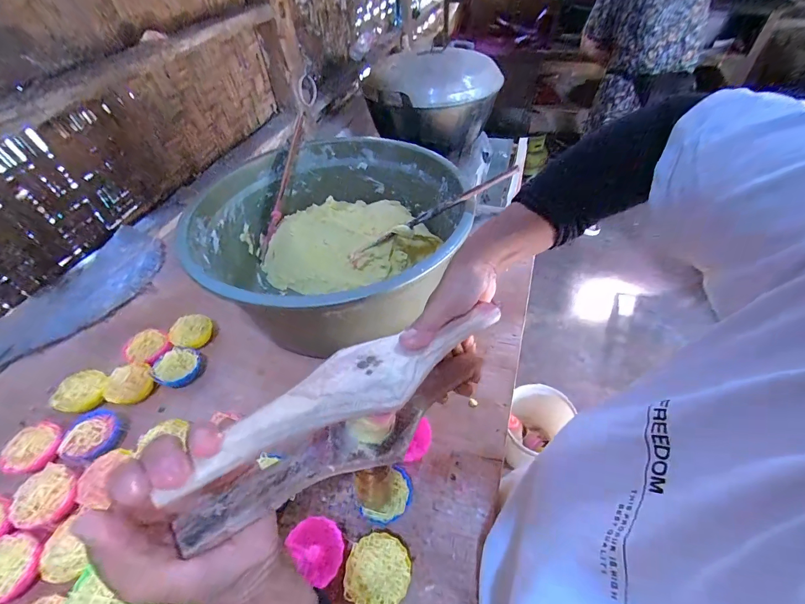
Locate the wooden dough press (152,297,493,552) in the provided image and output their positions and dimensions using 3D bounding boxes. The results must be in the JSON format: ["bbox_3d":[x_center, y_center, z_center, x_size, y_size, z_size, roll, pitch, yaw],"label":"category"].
[{"bbox_3d":[-0.025,0.070,0.274,0.269,0.080,0.063,-28,52,-28],"label":"wooden dough press"}]

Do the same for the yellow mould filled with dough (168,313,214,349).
[{"bbox_3d":[-0.333,0.050,0.580,0.058,0.036,0.061,-2,48,3],"label":"yellow mould filled with dough"}]

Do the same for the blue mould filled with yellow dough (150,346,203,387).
[{"bbox_3d":[-0.326,0.098,0.534,0.064,0.038,0.065,33,59,29],"label":"blue mould filled with yellow dough"}]

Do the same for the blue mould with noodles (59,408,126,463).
[{"bbox_3d":[-0.389,0.172,0.464,0.055,0.041,0.062,1,48,5],"label":"blue mould with noodles"}]

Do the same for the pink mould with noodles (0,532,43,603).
[{"bbox_3d":[-0.404,0.272,0.371,0.059,0.019,0.060,-22,50,-15],"label":"pink mould with noodles"}]

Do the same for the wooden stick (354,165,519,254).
[{"bbox_3d":[0.040,-0.127,0.530,0.262,0.014,0.010,-23,41,25],"label":"wooden stick"}]

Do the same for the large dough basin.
[{"bbox_3d":[-0.109,-0.087,0.607,0.376,0.192,0.405,-2,48,3],"label":"large dough basin"}]

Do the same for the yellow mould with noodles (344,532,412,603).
[{"bbox_3d":[-0.023,0.264,0.357,0.061,0.039,0.059,-2,48,3],"label":"yellow mould with noodles"}]

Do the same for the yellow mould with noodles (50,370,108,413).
[{"bbox_3d":[-0.440,0.129,0.507,0.060,0.038,0.060,-2,48,3],"label":"yellow mould with noodles"}]

